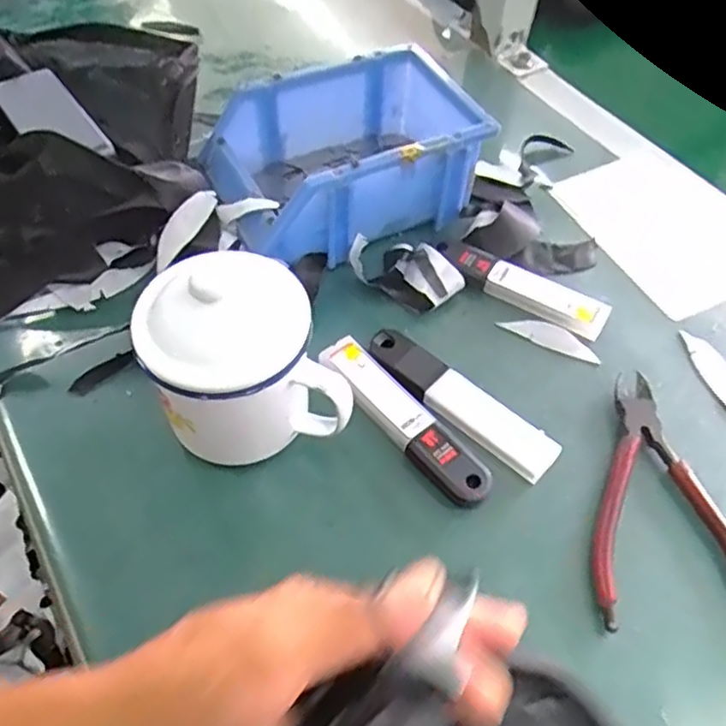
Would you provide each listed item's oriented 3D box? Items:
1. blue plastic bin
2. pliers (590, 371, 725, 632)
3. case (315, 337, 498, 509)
[{"bbox_3d":[-0.011,-0.144,0.467,0.172,0.074,0.118,-22,58,-19],"label":"blue plastic bin"},{"bbox_3d":[0.162,0.072,0.359,0.083,0.009,0.150,7,53,2],"label":"pliers"},{"bbox_3d":[0.022,0.032,0.383,0.029,0.014,0.126,-33,62,-24],"label":"case"}]

